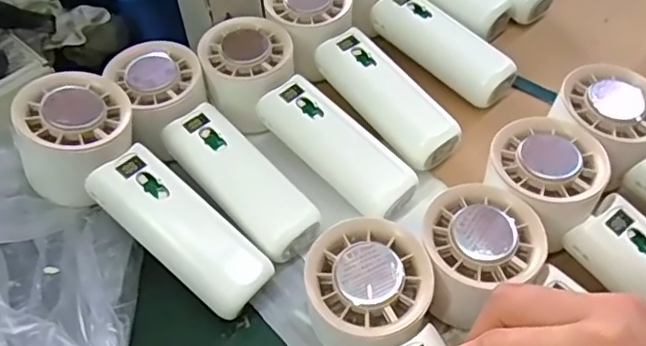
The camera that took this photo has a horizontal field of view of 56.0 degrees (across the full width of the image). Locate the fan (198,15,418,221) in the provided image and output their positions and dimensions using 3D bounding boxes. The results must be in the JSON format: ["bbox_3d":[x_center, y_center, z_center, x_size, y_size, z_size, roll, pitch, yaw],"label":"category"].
[{"bbox_3d":[-0.012,-0.033,0.367,0.053,0.033,0.156,-38,71,-25],"label":"fan"}]

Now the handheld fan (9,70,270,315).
[{"bbox_3d":[-0.096,0.011,0.321,0.161,0.037,0.062,41,61,6],"label":"handheld fan"}]

